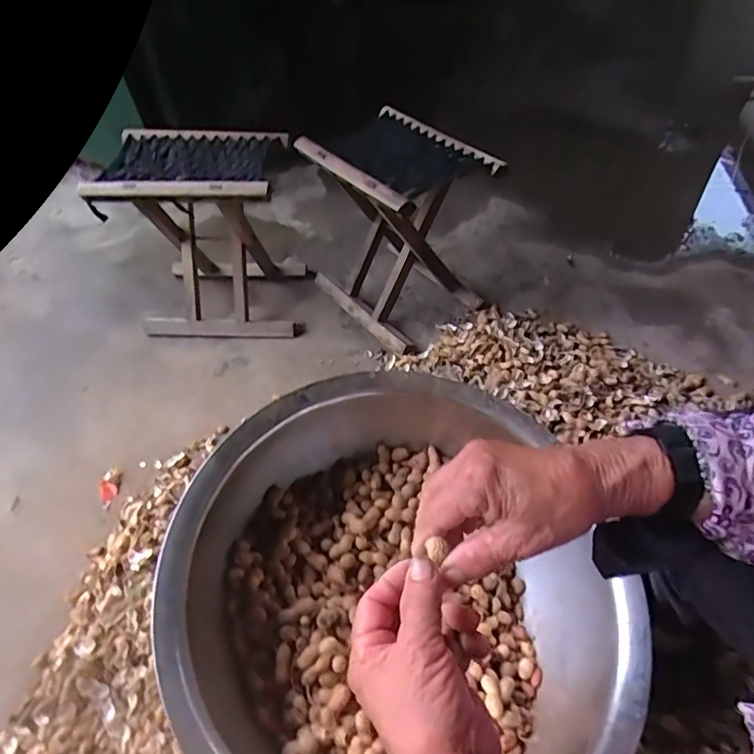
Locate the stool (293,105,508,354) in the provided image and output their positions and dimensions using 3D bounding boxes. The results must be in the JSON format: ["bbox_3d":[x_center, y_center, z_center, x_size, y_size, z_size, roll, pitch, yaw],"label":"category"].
[{"bbox_3d":[0.056,-0.298,1.027,0.287,0.359,0.321,-28,57,-22],"label":"stool"}]

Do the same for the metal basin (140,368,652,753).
[{"bbox_3d":[0.015,0.211,0.539,0.410,0.163,0.427,-11,50,-6],"label":"metal basin"}]

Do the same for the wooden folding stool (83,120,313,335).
[{"bbox_3d":[-0.327,-0.280,1.016,0.330,0.342,0.252,5,51,2],"label":"wooden folding stool"}]

